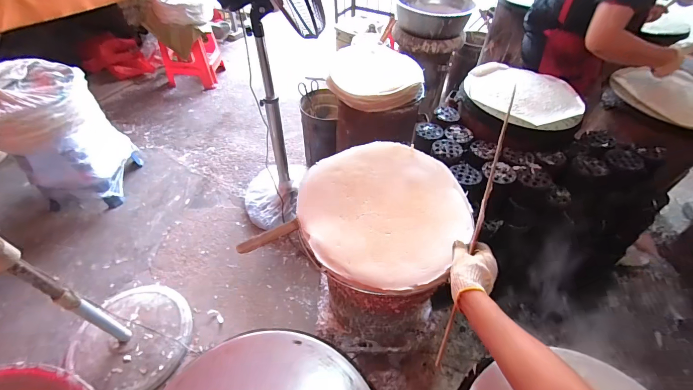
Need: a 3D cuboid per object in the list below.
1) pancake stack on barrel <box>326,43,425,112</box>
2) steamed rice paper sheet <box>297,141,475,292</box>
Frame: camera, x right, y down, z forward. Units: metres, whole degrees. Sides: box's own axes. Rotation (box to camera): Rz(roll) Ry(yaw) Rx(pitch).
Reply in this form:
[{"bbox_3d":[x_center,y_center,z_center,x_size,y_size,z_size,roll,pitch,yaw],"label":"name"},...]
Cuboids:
[{"bbox_3d":[0.116,-0.520,1.346,0.386,0.087,0.390,0,50,-1],"label":"pancake stack on barrel"},{"bbox_3d":[0.086,0.019,0.690,0.370,0.041,0.383,8,50,5],"label":"steamed rice paper sheet"}]

